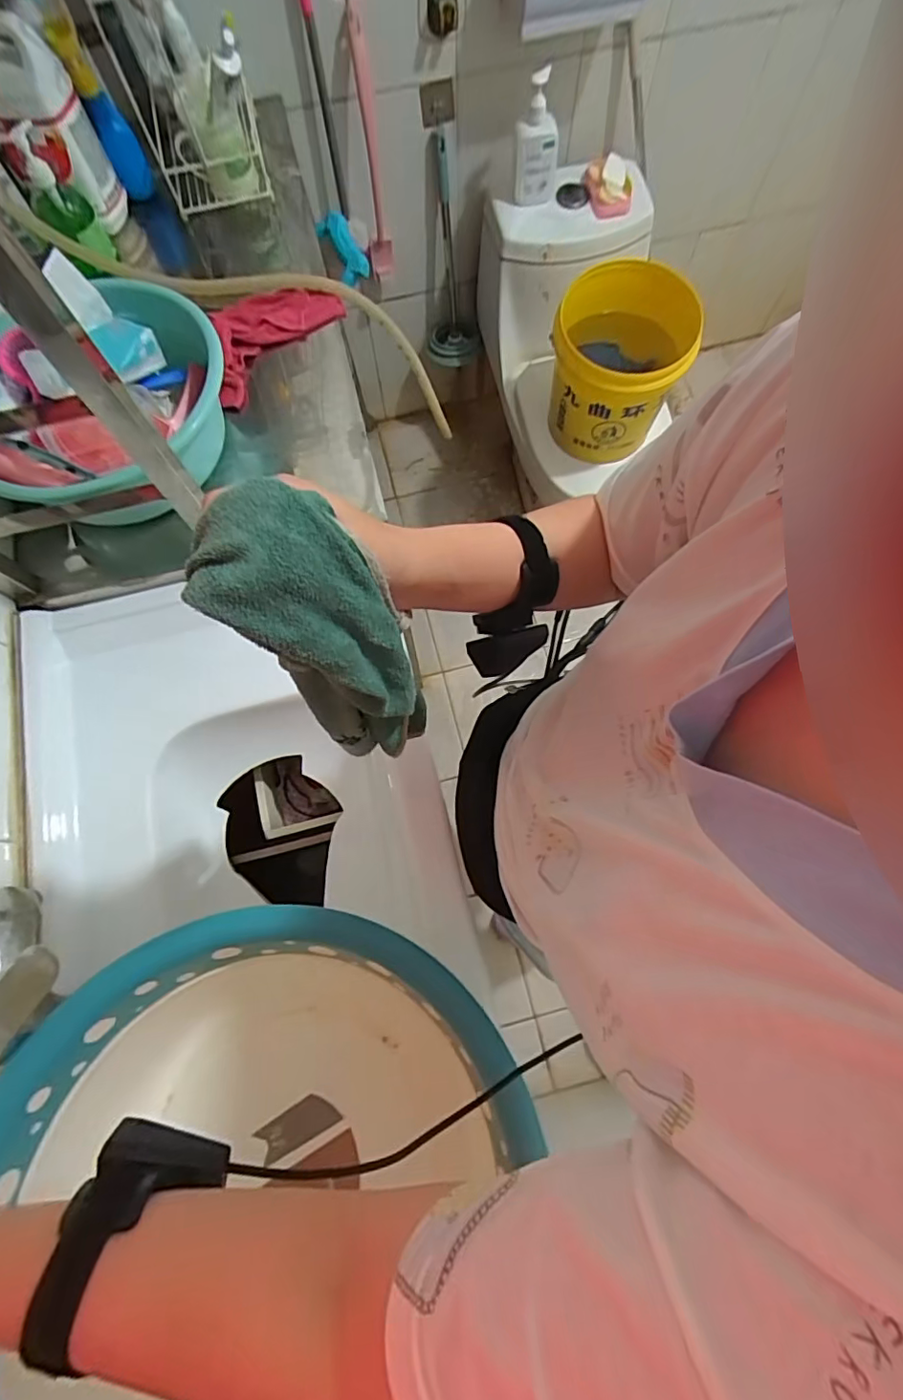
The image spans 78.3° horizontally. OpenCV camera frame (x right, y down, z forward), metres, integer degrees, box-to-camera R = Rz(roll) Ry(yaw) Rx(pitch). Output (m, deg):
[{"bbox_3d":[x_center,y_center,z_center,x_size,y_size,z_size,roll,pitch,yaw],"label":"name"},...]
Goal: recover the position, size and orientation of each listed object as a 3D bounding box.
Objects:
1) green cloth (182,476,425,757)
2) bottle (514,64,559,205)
[{"bbox_3d":[-0.057,-0.022,0.320,0.041,0.218,0.075,37,78,29],"label":"green cloth"},{"bbox_3d":[0.167,-1.078,1.070,0.078,0.206,0.079,8,74,4],"label":"bottle"}]

